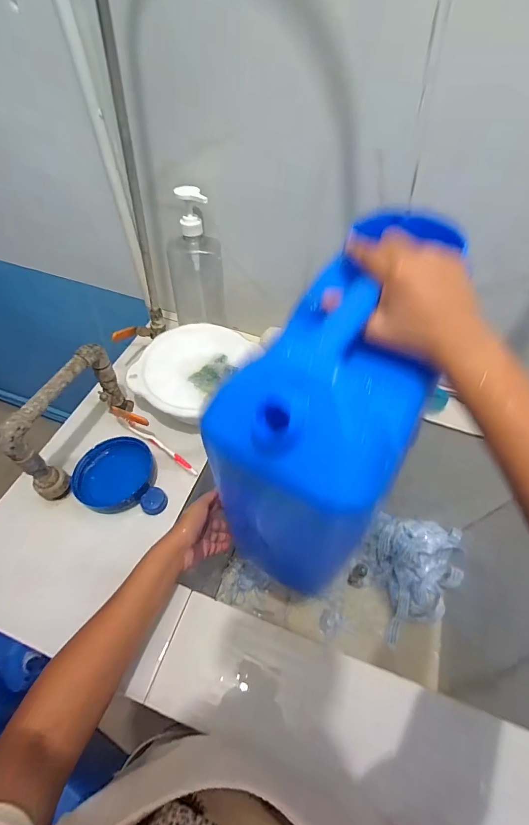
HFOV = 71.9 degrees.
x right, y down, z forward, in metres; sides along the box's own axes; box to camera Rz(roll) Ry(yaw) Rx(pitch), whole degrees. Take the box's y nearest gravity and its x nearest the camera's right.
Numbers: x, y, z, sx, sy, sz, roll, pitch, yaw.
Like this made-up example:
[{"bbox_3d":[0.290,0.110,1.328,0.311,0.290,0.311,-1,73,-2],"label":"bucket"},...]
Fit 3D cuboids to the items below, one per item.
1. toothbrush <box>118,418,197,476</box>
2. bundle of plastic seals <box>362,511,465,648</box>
[{"bbox_3d":[-0.184,0.053,0.618,0.179,0.011,0.015,31,60,18],"label":"toothbrush"},{"bbox_3d":[0.353,0.392,0.877,0.209,0.093,0.268,15,56,8],"label":"bundle of plastic seals"}]

